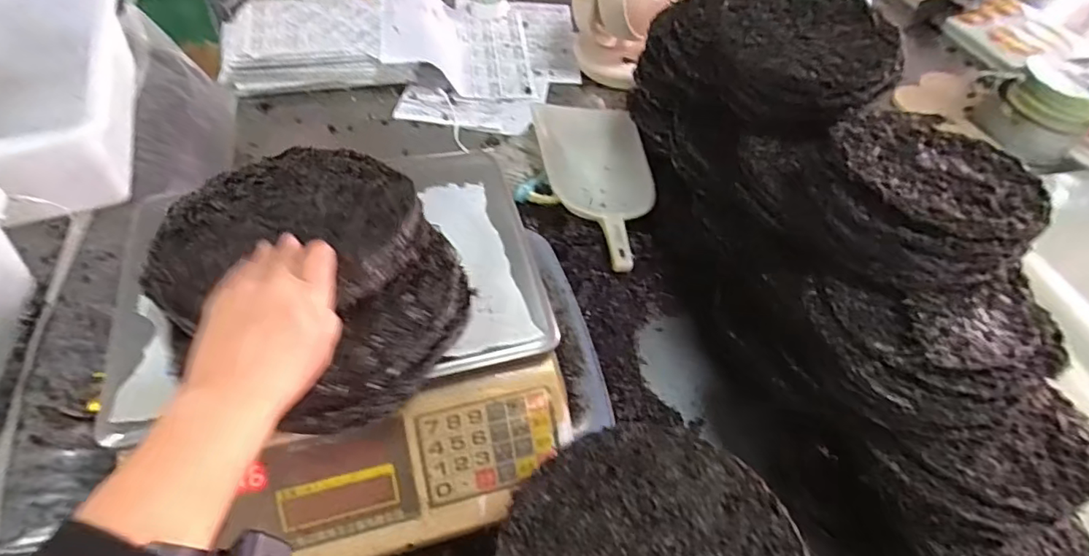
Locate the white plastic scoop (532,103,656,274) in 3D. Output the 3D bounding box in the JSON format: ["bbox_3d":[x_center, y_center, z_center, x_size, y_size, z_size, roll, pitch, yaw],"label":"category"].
[{"bbox_3d":[0.084,-0.142,0.863,0.171,0.089,0.333,-5,54,-9],"label":"white plastic scoop"}]

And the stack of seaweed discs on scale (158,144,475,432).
[{"bbox_3d":[-0.176,-0.016,0.404,0.193,0.051,0.255,-29,62,-24],"label":"stack of seaweed discs on scale"}]

